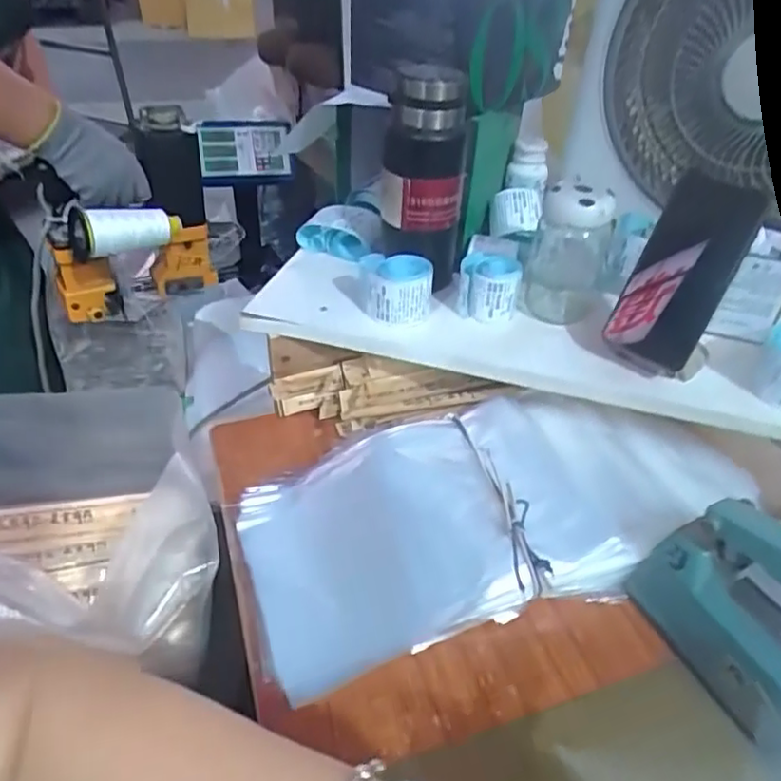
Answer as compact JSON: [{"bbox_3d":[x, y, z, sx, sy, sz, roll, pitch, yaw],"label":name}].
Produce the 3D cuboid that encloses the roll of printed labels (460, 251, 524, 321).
[{"bbox_3d":[0.102,-0.107,0.652,0.059,0.056,0.062,2,40,-1],"label":"roll of printed labels"}]

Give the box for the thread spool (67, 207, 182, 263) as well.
[{"bbox_3d":[-0.314,-0.192,0.759,0.130,0.065,0.062,-19,44,-24],"label":"thread spool"}]

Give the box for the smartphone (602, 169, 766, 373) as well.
[{"bbox_3d":[0.254,-0.102,0.551,0.080,0.161,0.013,35,28,33],"label":"smartphone"}]

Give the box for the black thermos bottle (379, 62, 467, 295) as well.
[{"bbox_3d":[0.032,-0.206,0.641,0.082,0.210,0.068,2,40,-2],"label":"black thermos bottle"}]

